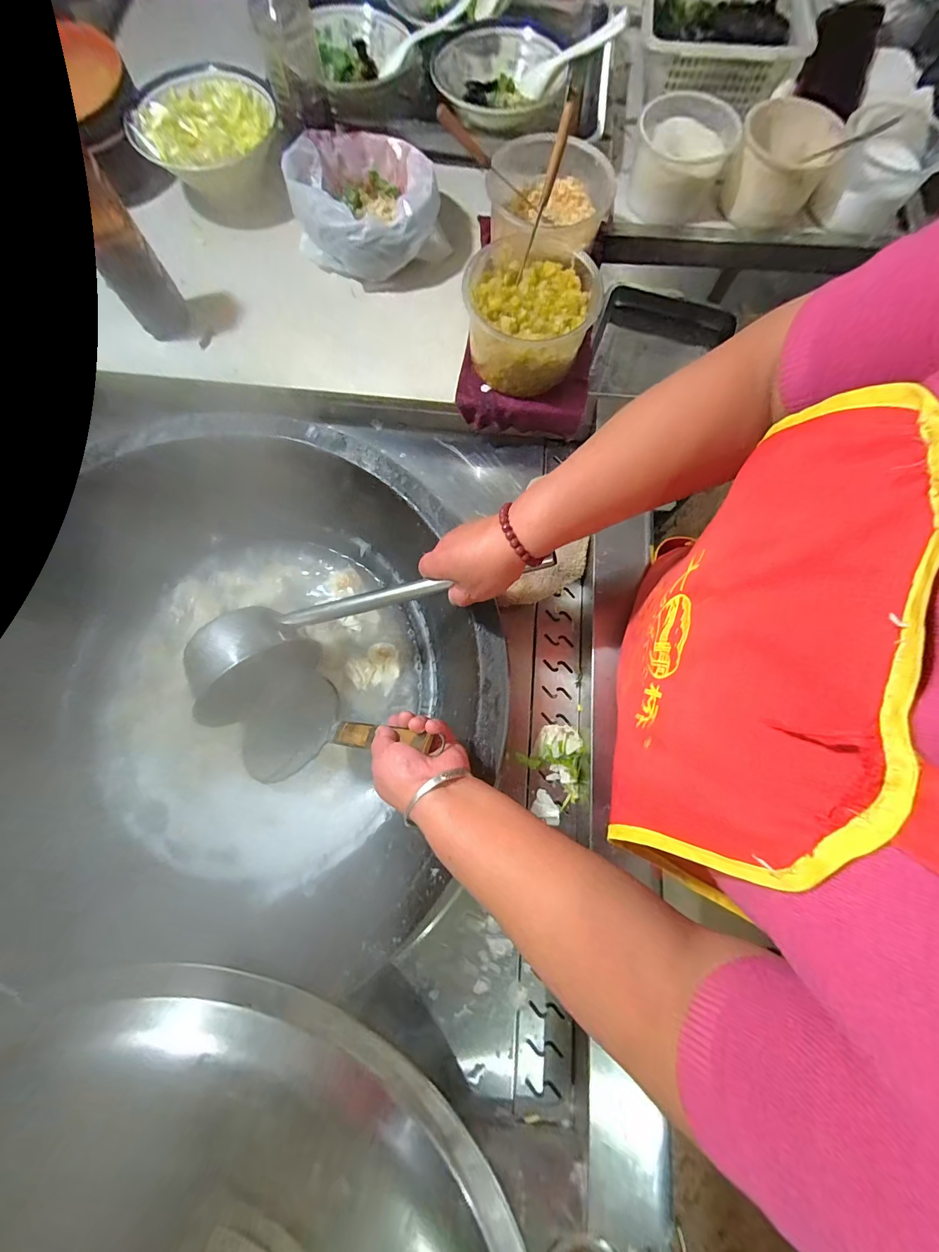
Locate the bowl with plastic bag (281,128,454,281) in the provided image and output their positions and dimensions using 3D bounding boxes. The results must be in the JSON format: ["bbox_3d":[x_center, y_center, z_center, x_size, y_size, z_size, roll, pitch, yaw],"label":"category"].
[{"bbox_3d":[-0.136,-0.552,0.536,0.180,0.086,0.184,0,76,0],"label":"bowl with plastic bag"}]

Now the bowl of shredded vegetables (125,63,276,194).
[{"bbox_3d":[-0.346,-0.652,0.560,0.174,0.087,0.174,0,76,0],"label":"bowl of shredded vegetables"}]

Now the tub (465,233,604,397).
[{"bbox_3d":[0.070,-0.365,0.495,0.151,0.089,0.161,0,76,0],"label":"tub"}]

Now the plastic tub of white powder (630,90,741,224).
[{"bbox_3d":[0.293,-0.657,0.573,0.130,0.064,0.139,0,76,0],"label":"plastic tub of white powder"}]

